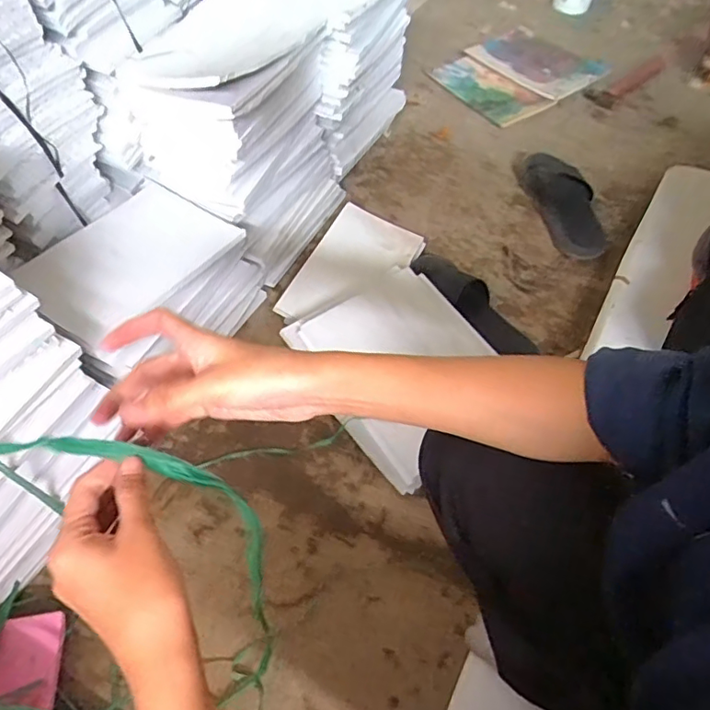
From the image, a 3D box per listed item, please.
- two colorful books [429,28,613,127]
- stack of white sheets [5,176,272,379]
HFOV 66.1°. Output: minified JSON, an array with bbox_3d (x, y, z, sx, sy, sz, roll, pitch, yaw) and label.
[{"bbox_3d":[0.409,-0.720,1.384,0.464,0.027,0.287,-37,68,-27],"label":"two colorful books"},{"bbox_3d":[-0.310,-0.111,0.822,0.207,0.158,0.280,35,62,20],"label":"stack of white sheets"}]

